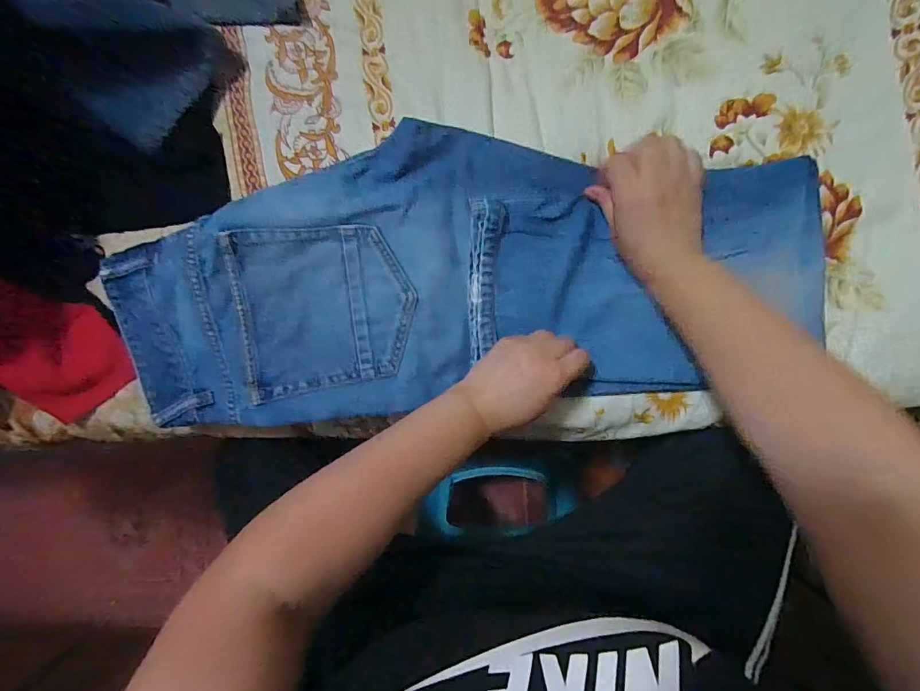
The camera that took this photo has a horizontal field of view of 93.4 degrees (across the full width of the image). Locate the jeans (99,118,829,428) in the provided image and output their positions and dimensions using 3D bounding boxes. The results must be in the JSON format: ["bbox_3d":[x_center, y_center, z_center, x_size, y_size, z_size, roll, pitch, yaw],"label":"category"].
[{"bbox_3d":[-0.014,-0.065,0.392,0.604,0.043,0.245,-7,92,4],"label":"jeans"}]

